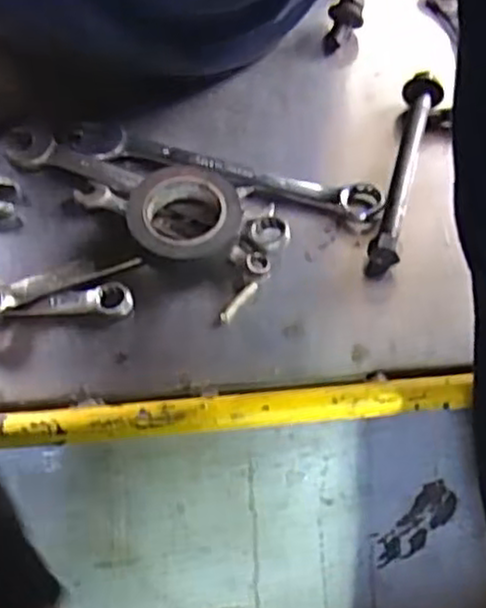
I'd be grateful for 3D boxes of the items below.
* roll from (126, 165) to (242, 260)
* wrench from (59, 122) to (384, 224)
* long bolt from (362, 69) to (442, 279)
[{"bbox_3d":[-0.031,-0.045,0.381,0.057,0.021,0.055,0,59,-1],"label":"roll"},{"bbox_3d":[-0.013,-0.079,0.419,0.187,0.014,0.028,11,59,6],"label":"wrench"},{"bbox_3d":[0.094,-0.078,0.418,0.021,0.021,0.137,13,60,7],"label":"long bolt"}]

